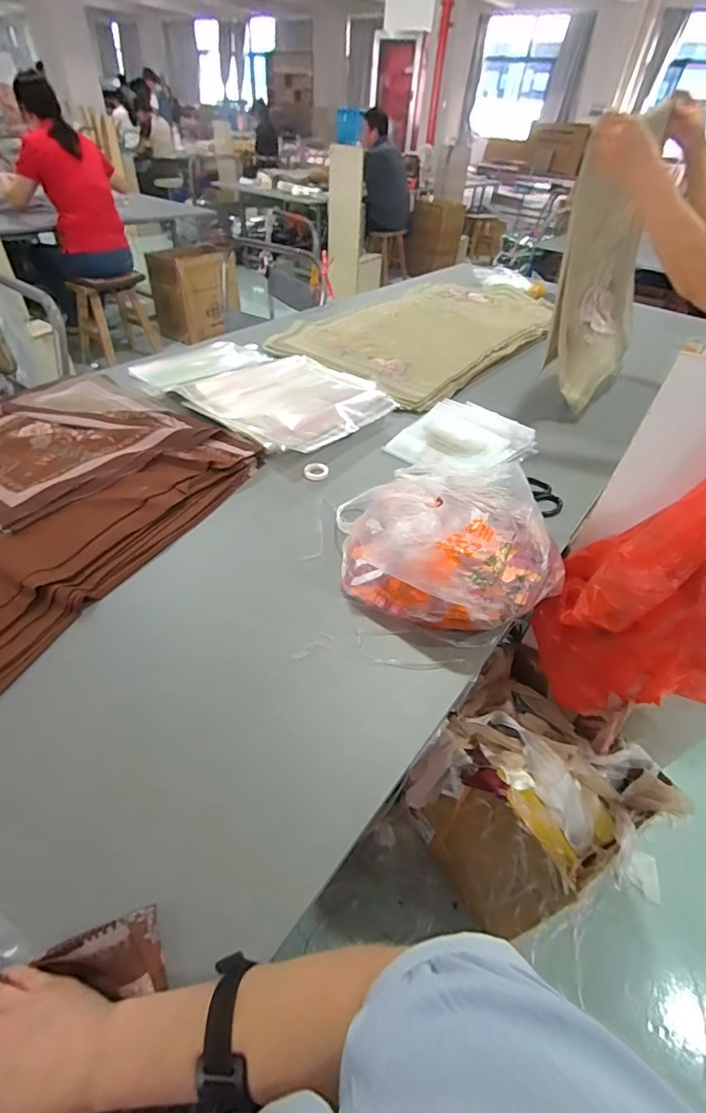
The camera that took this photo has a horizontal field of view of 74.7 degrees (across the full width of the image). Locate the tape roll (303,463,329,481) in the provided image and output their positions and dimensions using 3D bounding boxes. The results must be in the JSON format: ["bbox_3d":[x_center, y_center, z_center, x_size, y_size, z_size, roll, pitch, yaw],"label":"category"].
[{"bbox_3d":[-0.074,-0.172,0.931,0.049,0.010,0.049,3,44,-3],"label":"tape roll"}]

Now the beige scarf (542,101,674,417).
[{"bbox_3d":[0.634,-0.688,1.107,0.168,0.480,0.495,28,48,21],"label":"beige scarf"}]

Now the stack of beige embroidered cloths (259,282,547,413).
[{"bbox_3d":[0.268,-0.757,1.533,0.615,0.053,1.083,33,51,26],"label":"stack of beige embroidered cloths"}]

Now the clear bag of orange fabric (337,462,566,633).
[{"bbox_3d":[0.136,-0.034,0.724,0.309,0.112,0.346,-12,47,-17],"label":"clear bag of orange fabric"}]

